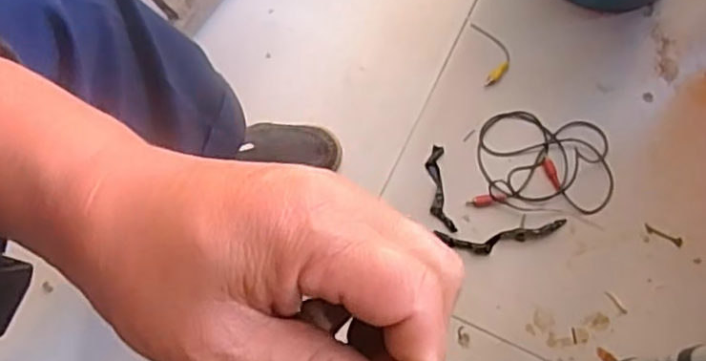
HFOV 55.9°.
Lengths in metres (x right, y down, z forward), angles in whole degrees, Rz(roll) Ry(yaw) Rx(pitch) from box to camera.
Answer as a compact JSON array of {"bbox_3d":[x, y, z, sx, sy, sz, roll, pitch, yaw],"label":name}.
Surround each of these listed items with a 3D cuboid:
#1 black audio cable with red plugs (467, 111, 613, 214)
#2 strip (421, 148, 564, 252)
[{"bbox_3d":[0.226,-0.027,0.790,0.164,0.027,0.124,3,69,2],"label":"black audio cable with red plugs"},{"bbox_3d":[0.146,0.040,0.772,0.171,0.011,0.099,33,73,11],"label":"strip"}]

